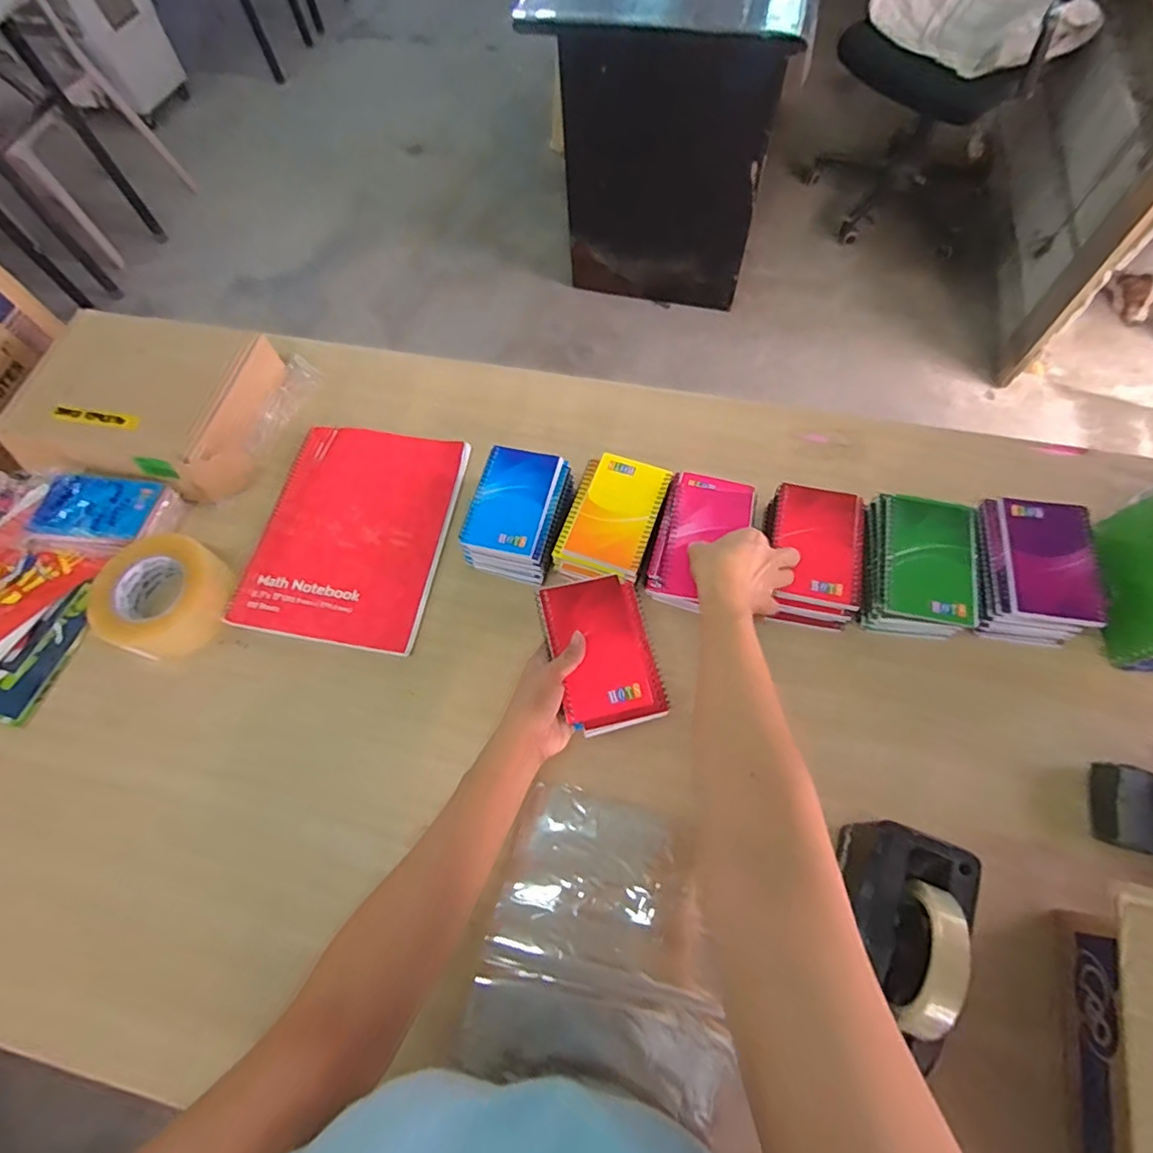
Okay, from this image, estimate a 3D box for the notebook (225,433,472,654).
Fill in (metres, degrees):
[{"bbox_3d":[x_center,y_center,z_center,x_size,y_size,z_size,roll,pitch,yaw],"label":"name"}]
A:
[{"bbox_3d":[-0.258,-0.055,0.669,0.210,0.015,0.264,10,69,5],"label":"notebook"}]

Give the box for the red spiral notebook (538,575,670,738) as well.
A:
[{"bbox_3d":[0.024,0.071,0.551,0.093,0.018,0.144,-13,70,-5],"label":"red spiral notebook"}]

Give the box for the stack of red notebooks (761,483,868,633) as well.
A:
[{"bbox_3d":[0.253,-0.022,0.629,0.099,0.061,0.142,9,66,7],"label":"stack of red notebooks"}]

